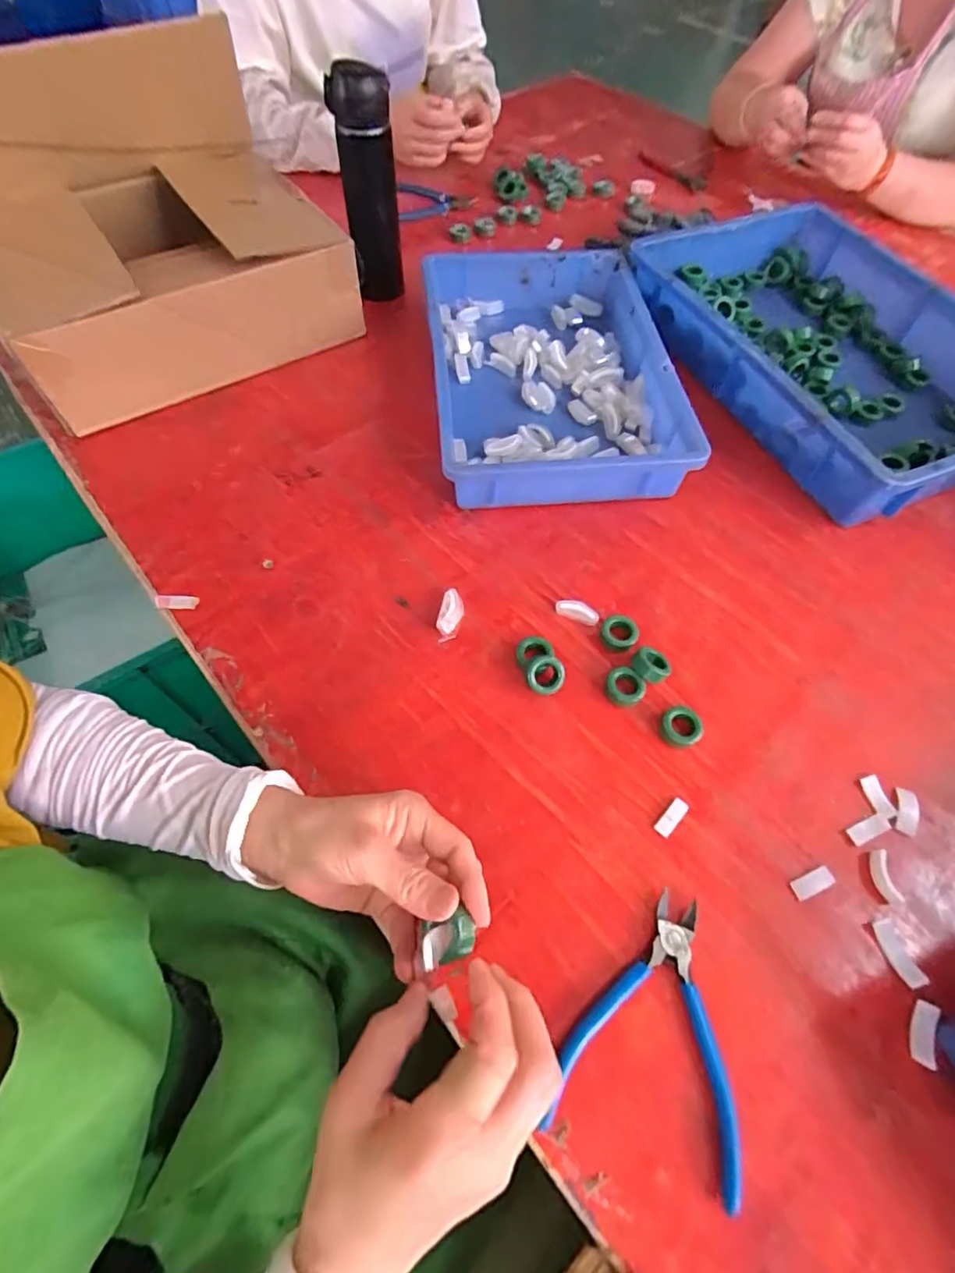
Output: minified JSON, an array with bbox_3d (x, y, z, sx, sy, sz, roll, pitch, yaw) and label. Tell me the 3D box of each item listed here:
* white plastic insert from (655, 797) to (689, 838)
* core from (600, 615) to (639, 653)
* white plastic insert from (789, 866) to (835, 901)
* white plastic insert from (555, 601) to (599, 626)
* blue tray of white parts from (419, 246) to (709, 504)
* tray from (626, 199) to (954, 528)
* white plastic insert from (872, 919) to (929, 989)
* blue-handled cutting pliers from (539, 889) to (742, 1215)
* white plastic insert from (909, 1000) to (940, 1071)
[{"bbox_3d":[0.140,0.129,0.411,0.012,0.004,0.031,40,66,20],"label":"white plastic insert"},{"bbox_3d":[0.119,-0.003,0.478,0.029,0.010,0.031,10,60,5],"label":"core"},{"bbox_3d":[0.230,0.168,0.390,0.032,0.004,0.013,-19,62,-12],"label":"white plastic insert"},{"bbox_3d":[0.086,-0.022,0.491,0.037,0.006,0.016,20,61,10],"label":"white plastic insert"},{"bbox_3d":[0.076,-0.292,0.621,0.244,0.059,0.366,-3,59,-3],"label":"blue tray of white parts"},{"bbox_3d":[0.394,-0.323,0.636,0.294,0.071,0.427,-21,62,-13],"label":"tray"},{"bbox_3d":[0.271,0.204,0.368,0.016,0.004,0.039,-11,60,-8],"label":"white plastic insert"},{"bbox_3d":[0.115,0.234,0.342,0.106,0.008,0.139,22,61,11],"label":"blue-handled cutting pliers"},{"bbox_3d":[0.272,0.242,0.348,0.014,0.004,0.035,22,61,11],"label":"white plastic insert"}]

